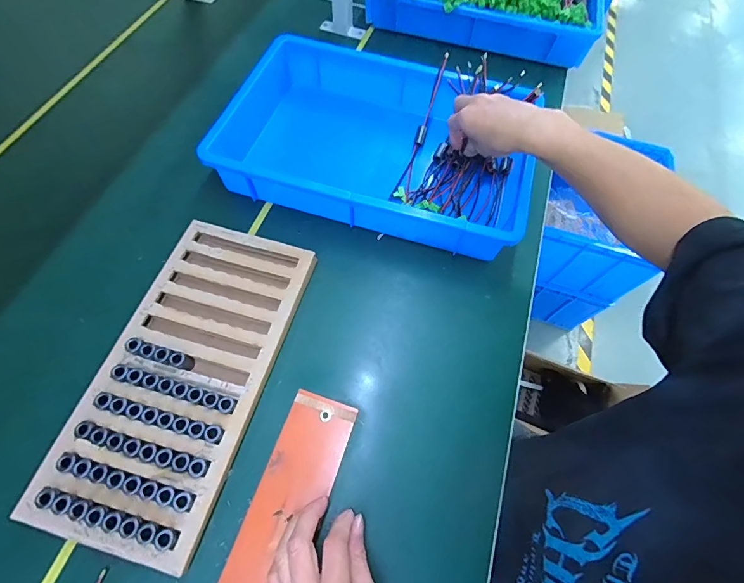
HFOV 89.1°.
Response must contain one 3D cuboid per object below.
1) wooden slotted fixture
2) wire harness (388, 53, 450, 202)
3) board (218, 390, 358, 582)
[{"bbox_3d":[-0.207,0.085,0.437,0.171,0.038,0.356,16,64,5],"label":"wooden slotted fixture"},{"bbox_3d":[0.078,-0.247,0.587,0.027,0.049,0.238,18,83,5],"label":"wire harness"},{"bbox_3d":[-0.102,0.263,0.349,0.070,0.009,0.332,18,63,5],"label":"board"}]

